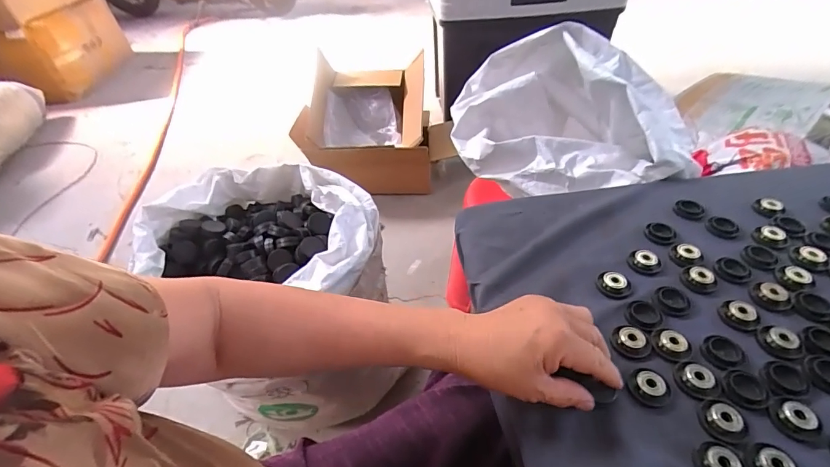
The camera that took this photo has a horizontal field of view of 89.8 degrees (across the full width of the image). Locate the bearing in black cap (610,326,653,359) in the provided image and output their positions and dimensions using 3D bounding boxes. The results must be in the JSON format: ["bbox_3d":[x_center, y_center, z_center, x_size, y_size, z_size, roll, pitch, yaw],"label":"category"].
[{"bbox_3d":[0.193,0.095,0.371,0.031,0.009,0.028,16,46,22],"label":"bearing in black cap"}]

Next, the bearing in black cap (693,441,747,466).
[{"bbox_3d":[0.221,0.165,0.299,0.032,0.009,0.035,15,46,21],"label":"bearing in black cap"}]

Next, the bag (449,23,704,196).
[{"bbox_3d":[0.245,-0.211,0.683,0.358,0.162,0.275,18,47,22],"label":"bag"}]

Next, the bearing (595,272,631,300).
[{"bbox_3d":[0.203,0.051,0.425,0.031,0.008,0.033,-3,42,2],"label":"bearing"}]

